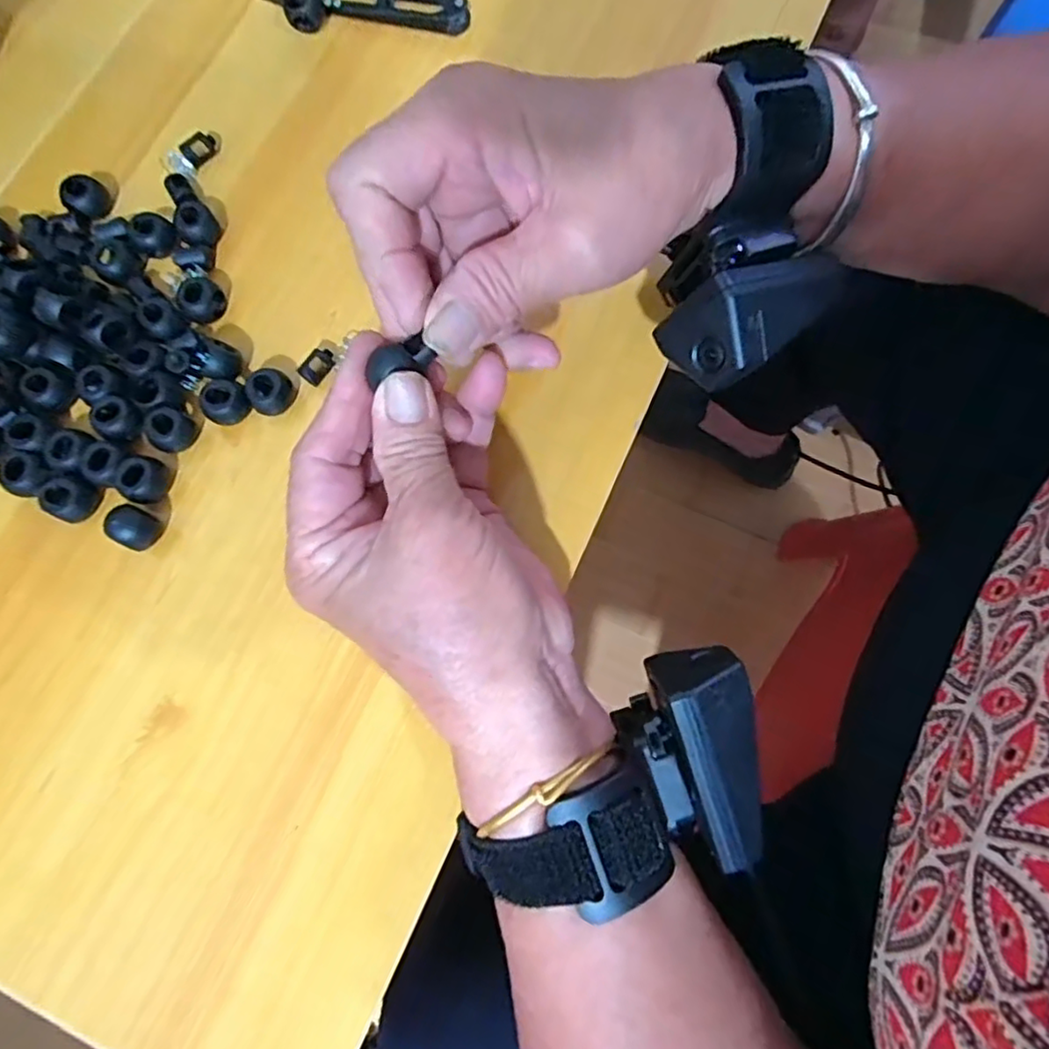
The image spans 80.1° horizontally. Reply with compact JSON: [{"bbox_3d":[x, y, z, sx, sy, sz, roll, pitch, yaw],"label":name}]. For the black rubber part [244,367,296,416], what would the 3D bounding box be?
[{"bbox_3d":[-0.097,-0.051,0.238,0.014,0.010,0.017,42,80,11],"label":"black rubber part"}]

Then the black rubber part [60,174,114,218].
[{"bbox_3d":[-0.181,-0.135,0.259,0.014,0.012,0.017,42,80,11],"label":"black rubber part"}]

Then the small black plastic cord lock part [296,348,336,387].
[{"bbox_3d":[-0.081,-0.062,0.243,0.008,0.006,0.015,40,80,10],"label":"small black plastic cord lock part"}]

